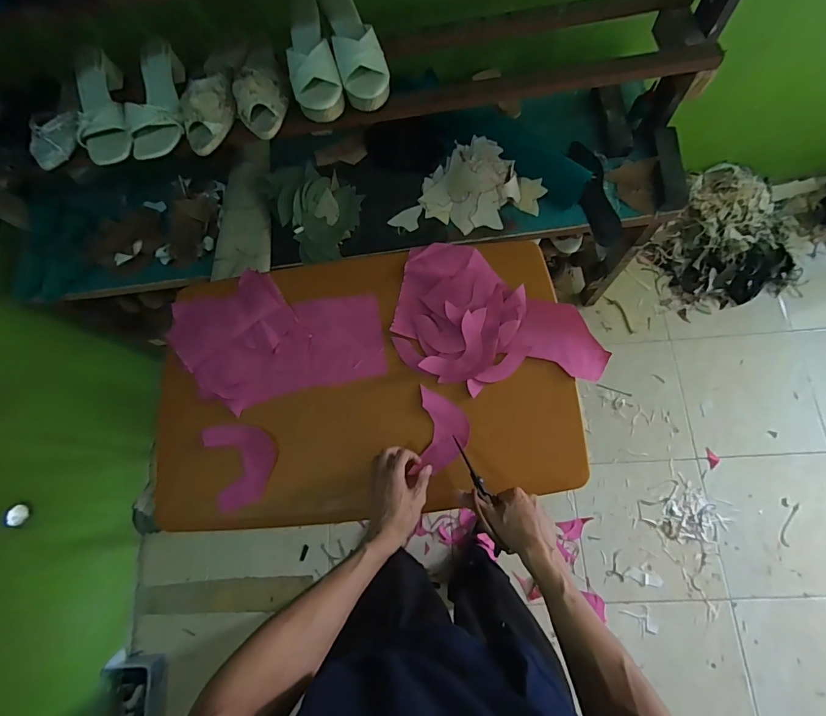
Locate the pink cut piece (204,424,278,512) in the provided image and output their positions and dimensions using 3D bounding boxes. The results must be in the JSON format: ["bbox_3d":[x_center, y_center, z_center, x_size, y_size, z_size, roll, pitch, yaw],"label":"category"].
[{"bbox_3d":[-0.290,0.178,0.705,0.120,0.011,0.142,-20,75,7],"label":"pink cut piece"}]

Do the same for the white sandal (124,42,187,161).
[{"bbox_3d":[-0.459,-0.453,0.727,0.097,0.067,0.185,-13,73,2],"label":"white sandal"}]

